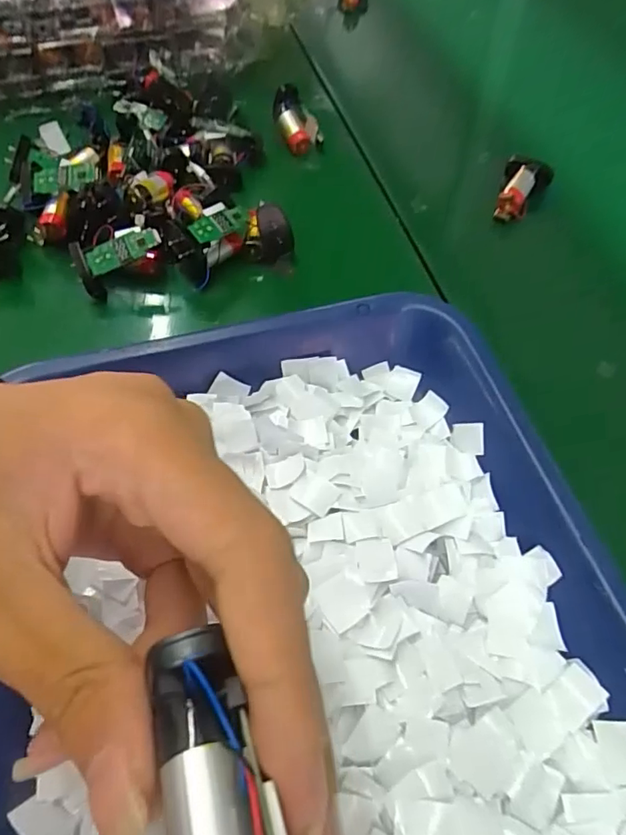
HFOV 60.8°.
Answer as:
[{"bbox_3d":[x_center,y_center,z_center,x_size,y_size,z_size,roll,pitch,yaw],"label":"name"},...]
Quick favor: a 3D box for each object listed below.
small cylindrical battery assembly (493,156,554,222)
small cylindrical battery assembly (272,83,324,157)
[{"bbox_3d":[0.146,-0.159,0.372,0.031,0.021,0.049,20,61,14],"label":"small cylindrical battery assembly"},{"bbox_3d":[-0.013,-0.228,0.406,0.029,0.015,0.055,-20,80,-10],"label":"small cylindrical battery assembly"}]

